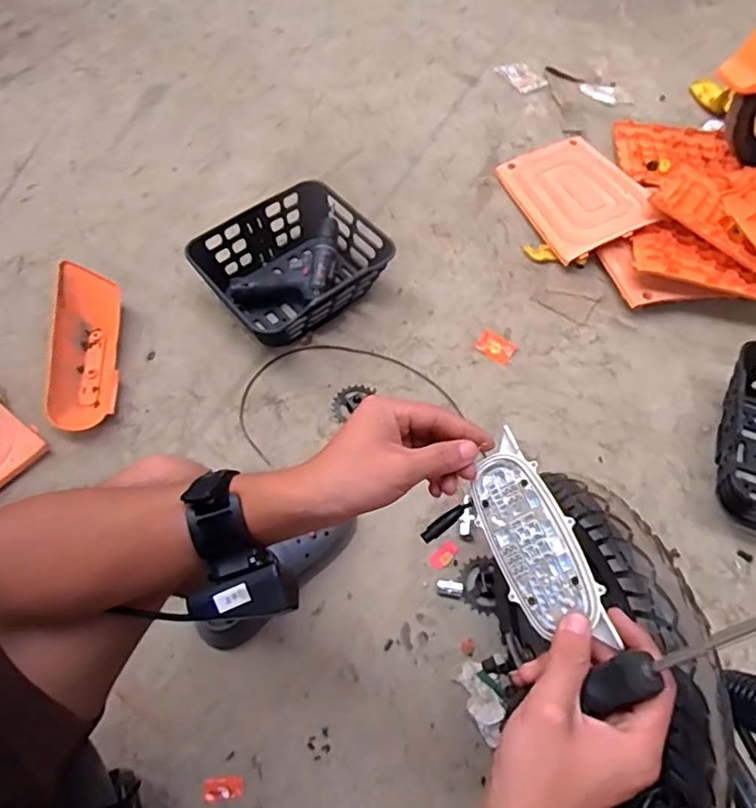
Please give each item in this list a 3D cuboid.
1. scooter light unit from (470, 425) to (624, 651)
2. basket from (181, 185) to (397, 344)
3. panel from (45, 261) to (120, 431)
[{"bbox_3d":[0.101,0.090,0.378,0.045,0.025,0.139,-17,61,-11],"label":"scooter light unit"},{"bbox_3d":[-0.155,-0.262,1.099,0.322,0.118,0.269,-36,69,-21],"label":"basket"},{"bbox_3d":[-0.528,-0.101,1.021,0.121,0.060,0.326,-4,62,-6],"label":"panel"}]

